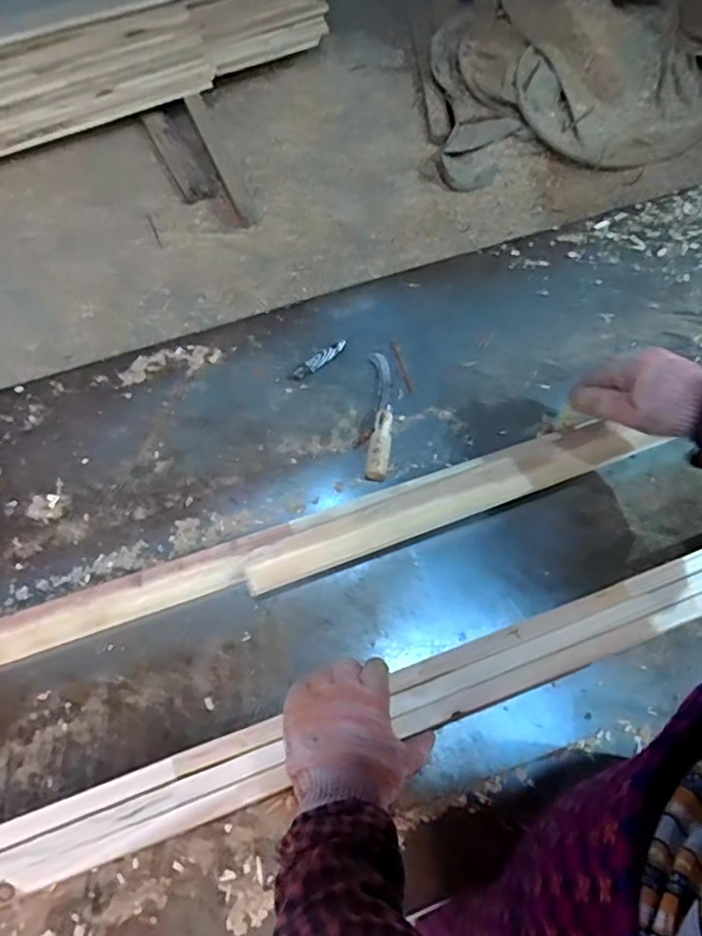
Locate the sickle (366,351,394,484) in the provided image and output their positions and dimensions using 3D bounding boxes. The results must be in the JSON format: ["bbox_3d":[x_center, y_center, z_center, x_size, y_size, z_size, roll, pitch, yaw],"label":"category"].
[{"bbox_3d":[0.035,-0.071,0.700,0.027,0.030,0.179,2,63,3],"label":"sickle"}]

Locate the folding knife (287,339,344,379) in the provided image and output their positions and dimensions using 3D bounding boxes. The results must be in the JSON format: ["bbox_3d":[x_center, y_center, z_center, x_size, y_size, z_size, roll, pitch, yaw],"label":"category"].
[{"bbox_3d":[-0.041,-0.139,0.748,0.087,0.013,0.020,-35,67,-15],"label":"folding knife"}]

